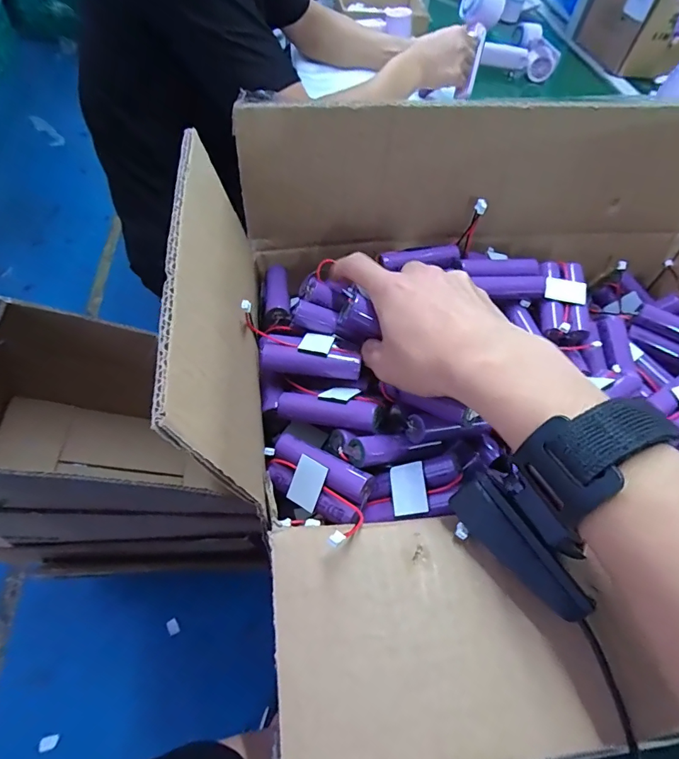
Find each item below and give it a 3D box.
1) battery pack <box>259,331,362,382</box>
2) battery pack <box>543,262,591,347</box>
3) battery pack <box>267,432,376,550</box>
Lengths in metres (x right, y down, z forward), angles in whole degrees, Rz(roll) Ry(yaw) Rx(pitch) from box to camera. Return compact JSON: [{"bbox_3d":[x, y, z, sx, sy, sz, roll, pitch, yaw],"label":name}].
[{"bbox_3d":[-0.020,-0.015,0.295,0.068,0.023,0.024,8,56,1],"label":"battery pack"},{"bbox_3d":[0.182,-0.064,0.354,0.034,0.017,0.070,5,76,-2],"label":"battery pack"},{"bbox_3d":[-0.013,0.065,0.273,0.066,0.044,0.020,23,16,14],"label":"battery pack"}]

